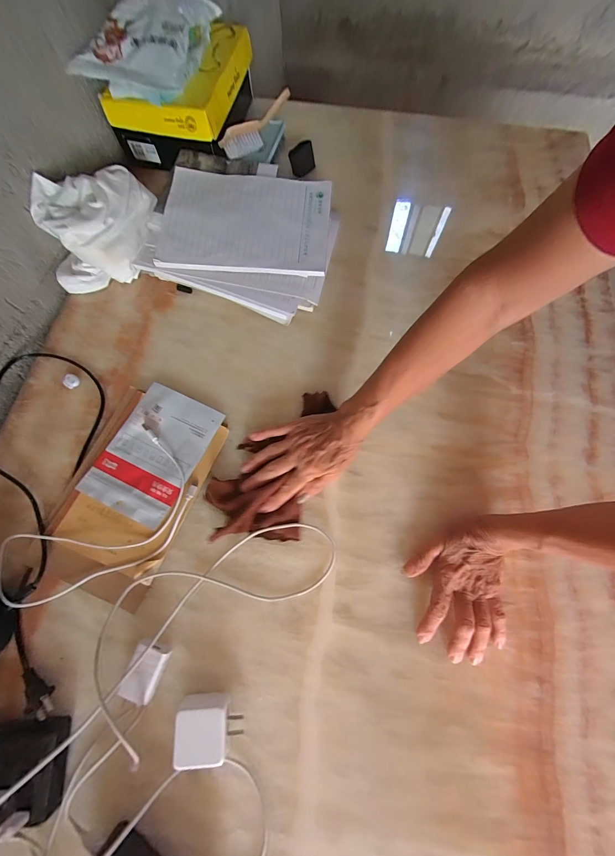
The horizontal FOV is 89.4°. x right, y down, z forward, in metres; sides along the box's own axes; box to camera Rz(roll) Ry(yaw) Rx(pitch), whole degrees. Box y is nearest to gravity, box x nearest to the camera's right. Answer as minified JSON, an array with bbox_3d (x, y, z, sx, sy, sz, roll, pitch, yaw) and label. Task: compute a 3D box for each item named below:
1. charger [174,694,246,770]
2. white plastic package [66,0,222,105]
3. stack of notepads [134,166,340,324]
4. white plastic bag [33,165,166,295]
[{"bbox_3d":[-0.098,0.301,0.314,0.059,0.032,0.050,-2,72,0],"label":"charger"},{"bbox_3d":[-0.255,-0.615,0.494,0.168,0.056,0.212,10,72,3],"label":"white plastic package"},{"bbox_3d":[-0.102,-0.318,0.518,0.288,0.054,0.242,16,73,5],"label":"stack of notepads"},{"bbox_3d":[-0.323,-0.315,0.489,0.172,0.096,0.139,-15,73,-5],"label":"white plastic bag"}]

